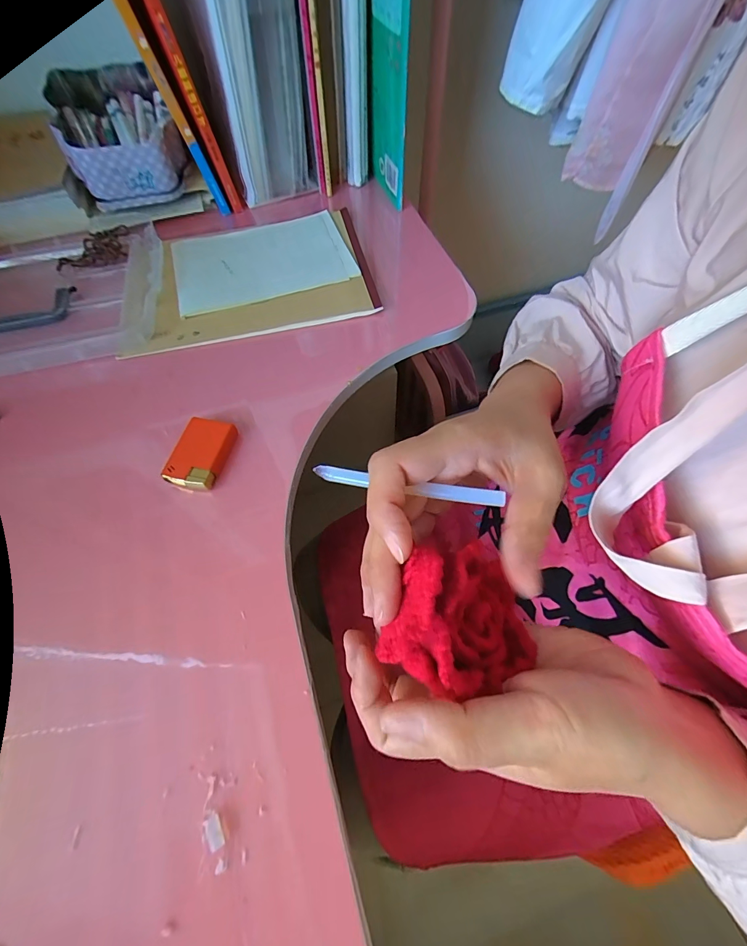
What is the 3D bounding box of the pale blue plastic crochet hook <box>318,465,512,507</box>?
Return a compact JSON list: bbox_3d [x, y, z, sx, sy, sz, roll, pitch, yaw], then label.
[{"bbox_3d":[0.014,0.006,0.179,0.090,0.005,0.008,9,62,13],"label":"pale blue plastic crochet hook"}]

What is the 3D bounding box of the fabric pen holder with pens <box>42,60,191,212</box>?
[{"bbox_3d":[-0.327,-0.436,0.478,0.135,0.062,0.260,-25,64,-11],"label":"fabric pen holder with pens"}]

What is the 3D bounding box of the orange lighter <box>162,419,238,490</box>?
[{"bbox_3d":[-0.136,-0.016,0.293,0.040,0.009,0.058,11,63,8],"label":"orange lighter"}]

